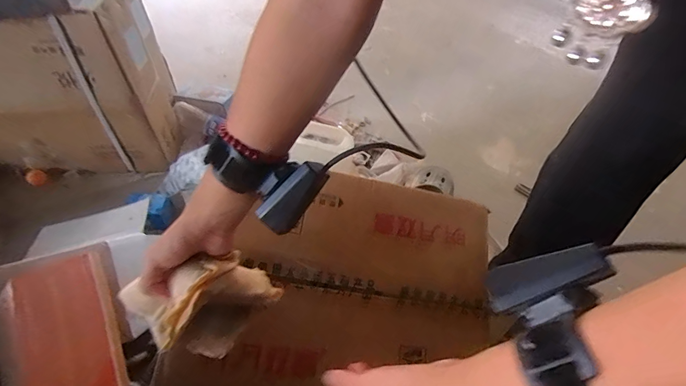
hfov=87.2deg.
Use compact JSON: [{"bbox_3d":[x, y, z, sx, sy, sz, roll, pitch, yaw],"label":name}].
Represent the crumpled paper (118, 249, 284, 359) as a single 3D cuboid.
[{"bbox_3d":[-0.144,0.093,0.359,0.117,0.068,0.111,33,56,25],"label":"crumpled paper"}]

